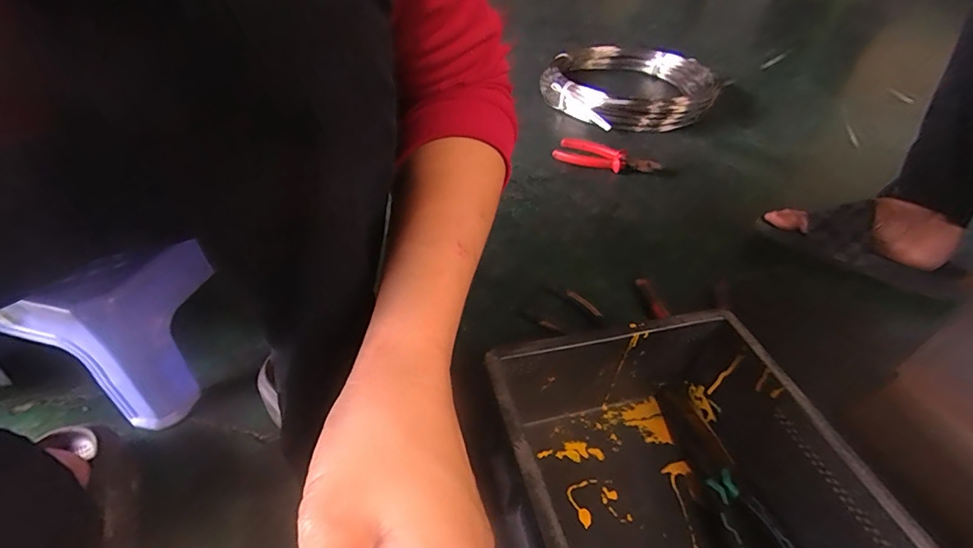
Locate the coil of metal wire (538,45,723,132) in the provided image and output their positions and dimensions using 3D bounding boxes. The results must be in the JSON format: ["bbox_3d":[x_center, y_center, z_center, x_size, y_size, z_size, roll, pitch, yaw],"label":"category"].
[{"bbox_3d":[0.310,-0.439,1.061,0.350,0.075,0.366,1,43,-1],"label":"coil of metal wire"}]

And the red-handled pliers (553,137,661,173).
[{"bbox_3d":[0.219,-0.211,0.850,0.187,0.033,0.060,18,45,17],"label":"red-handled pliers"}]

